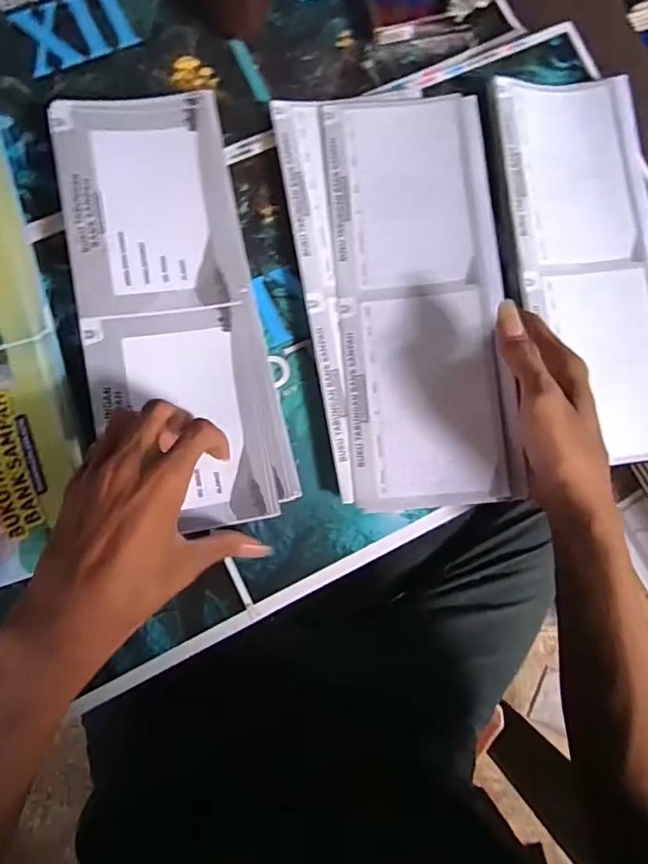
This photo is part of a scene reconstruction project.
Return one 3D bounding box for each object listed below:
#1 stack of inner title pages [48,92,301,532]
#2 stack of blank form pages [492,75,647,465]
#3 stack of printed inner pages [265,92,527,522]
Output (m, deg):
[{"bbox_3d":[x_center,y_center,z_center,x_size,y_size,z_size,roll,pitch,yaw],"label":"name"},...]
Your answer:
[{"bbox_3d":[-0.105,-0.089,0.372,0.131,0.022,0.310,-18,87,-8],"label":"stack of inner title pages"},{"bbox_3d":[0.207,-0.127,0.409,0.118,0.022,0.299,-9,87,-8],"label":"stack of blank form pages"},{"bbox_3d":[0.059,-0.103,0.382,0.143,0.023,0.310,-7,83,-6],"label":"stack of printed inner pages"}]

